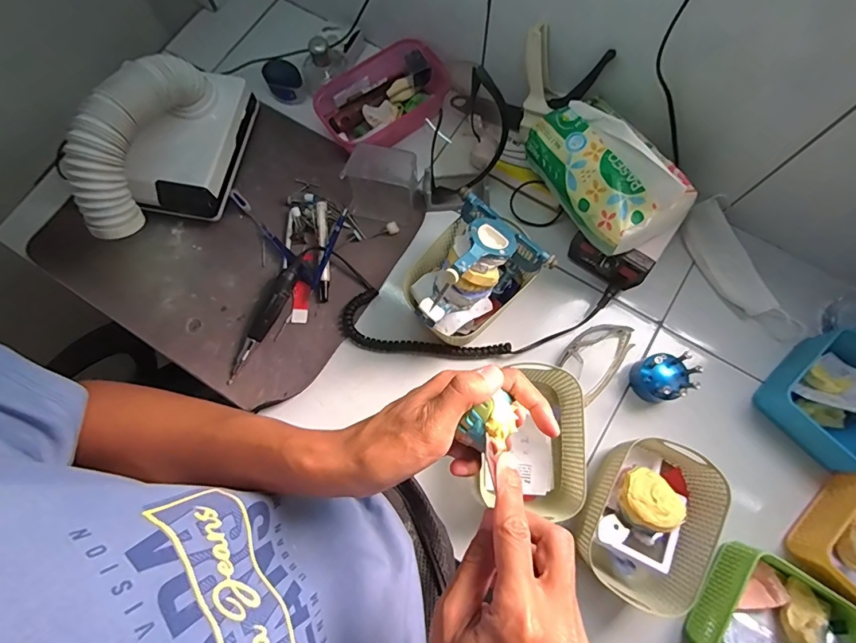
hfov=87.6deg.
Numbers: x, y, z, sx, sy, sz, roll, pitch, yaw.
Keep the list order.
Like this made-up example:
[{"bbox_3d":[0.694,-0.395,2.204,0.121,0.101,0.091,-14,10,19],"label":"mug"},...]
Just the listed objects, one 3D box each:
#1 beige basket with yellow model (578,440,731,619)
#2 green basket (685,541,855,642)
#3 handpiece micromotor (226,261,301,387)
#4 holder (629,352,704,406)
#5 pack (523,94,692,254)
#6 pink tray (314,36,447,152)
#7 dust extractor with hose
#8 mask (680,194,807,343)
[{"bbox_3d":[0.250,0.224,0.516,0.125,0.086,0.174,26,78,8],"label":"beige basket with yellow model"},{"bbox_3d":[0.387,0.340,0.496,0.135,0.058,0.133,32,79,9],"label":"green basket"},{"bbox_3d":[-0.223,-0.003,0.614,0.024,0.032,0.188,25,78,8],"label":"handpiece micromotor"},{"bbox_3d":[0.302,0.070,0.573,0.064,0.058,0.059,-28,77,-5],"label":"holder"},{"bbox_3d":[0.222,-0.188,0.544,0.120,0.071,0.198,-31,77,-6],"label":"pack"},{"bbox_3d":[-0.066,-0.335,0.678,0.193,0.061,0.137,-38,78,-7],"label":"pink tray"},{"bbox_3d":[-0.339,-0.228,0.598,0.105,0.178,0.277,17,77,6],"label":"dust extractor with hose"},{"bbox_3d":[0.429,-0.067,0.607,0.067,0.027,0.214,-28,77,-5],"label":"mask"}]

